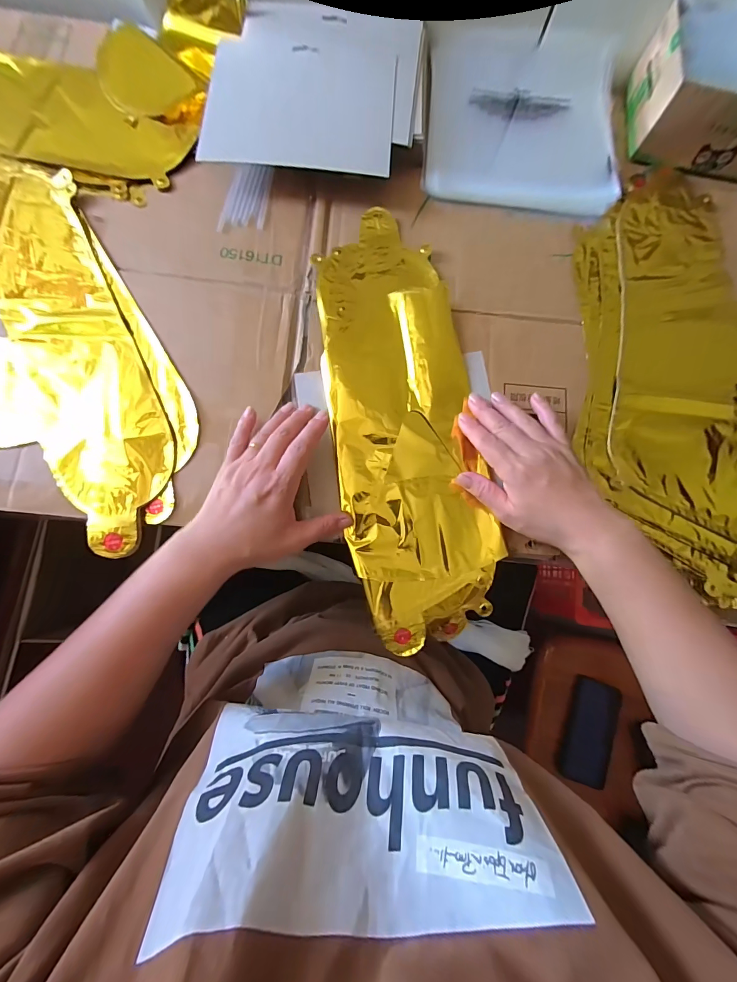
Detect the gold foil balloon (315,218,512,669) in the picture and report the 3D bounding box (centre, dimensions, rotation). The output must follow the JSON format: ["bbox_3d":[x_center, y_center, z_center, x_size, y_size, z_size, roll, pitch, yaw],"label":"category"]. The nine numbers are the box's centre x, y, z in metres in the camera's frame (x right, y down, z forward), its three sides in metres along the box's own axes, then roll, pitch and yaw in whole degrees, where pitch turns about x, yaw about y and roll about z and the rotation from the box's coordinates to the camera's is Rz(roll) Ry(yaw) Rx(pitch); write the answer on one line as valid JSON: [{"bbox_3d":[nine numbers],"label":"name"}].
[{"bbox_3d":[0.035,-0.070,0.357,0.139,0.025,0.423,-7,83,-5],"label":"gold foil balloon"}]

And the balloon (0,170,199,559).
[{"bbox_3d":[-0.349,-0.146,0.336,0.388,0.019,0.346,9,80,-1],"label":"balloon"}]

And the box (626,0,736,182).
[{"bbox_3d":[0.395,-0.432,0.391,0.182,0.063,0.126,10,80,-1],"label":"box"}]

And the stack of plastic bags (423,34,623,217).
[{"bbox_3d":[0.175,-0.424,0.408,0.212,0.014,0.213,7,80,-1],"label":"stack of plastic bags"}]

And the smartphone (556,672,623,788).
[{"bbox_3d":[0.368,0.401,0.597,0.005,0.073,0.166,17,84,-32],"label":"smartphone"}]

